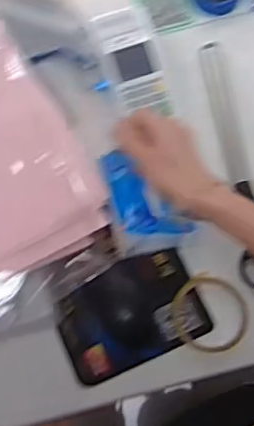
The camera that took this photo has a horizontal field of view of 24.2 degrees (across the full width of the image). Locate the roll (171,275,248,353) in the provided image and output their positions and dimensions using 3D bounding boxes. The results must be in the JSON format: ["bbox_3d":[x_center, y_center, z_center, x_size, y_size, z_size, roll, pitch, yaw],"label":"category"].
[{"bbox_3d":[0.098,0.120,0.708,0.091,0.013,0.087,0,74,2],"label":"roll"}]

